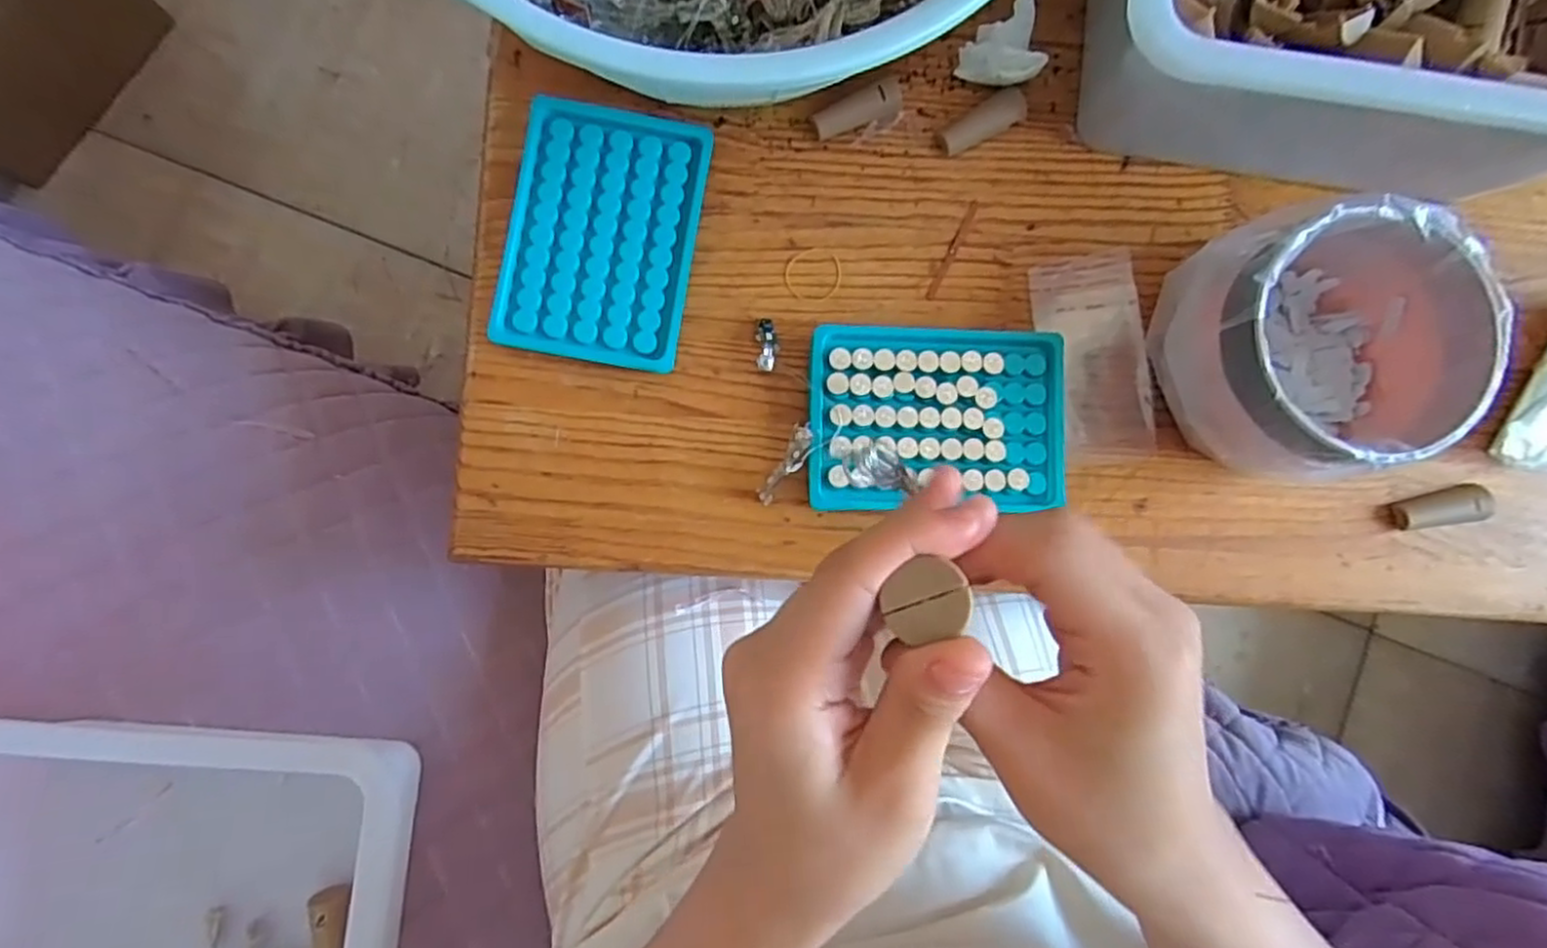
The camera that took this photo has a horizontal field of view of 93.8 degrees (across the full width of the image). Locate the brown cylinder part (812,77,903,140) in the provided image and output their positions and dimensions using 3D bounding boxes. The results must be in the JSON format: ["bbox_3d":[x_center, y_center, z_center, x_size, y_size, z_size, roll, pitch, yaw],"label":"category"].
[{"bbox_3d":[0.046,-0.199,0.394,0.049,0.012,0.015,-21,88,-5],"label":"brown cylinder part"}]

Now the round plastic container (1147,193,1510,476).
[{"bbox_3d":[0.264,-0.061,0.356,0.121,0.075,0.114,0,86,-4],"label":"round plastic container"}]

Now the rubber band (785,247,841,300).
[{"bbox_3d":[0.022,-0.109,0.395,0.031,0.004,0.029,0,86,-4],"label":"rubber band"}]

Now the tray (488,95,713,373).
[{"bbox_3d":[-0.089,-0.127,0.382,0.095,0.008,0.133,9,86,-3],"label":"tray"}]

